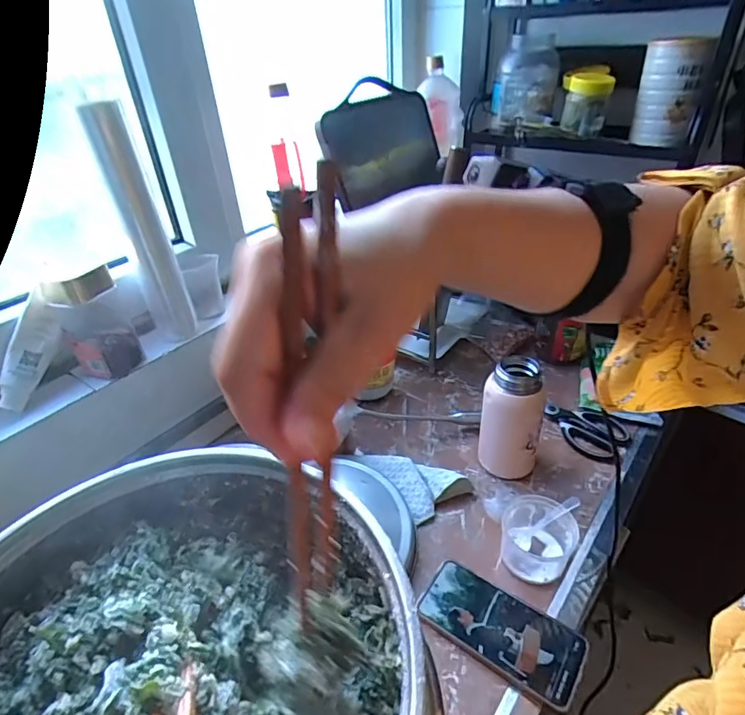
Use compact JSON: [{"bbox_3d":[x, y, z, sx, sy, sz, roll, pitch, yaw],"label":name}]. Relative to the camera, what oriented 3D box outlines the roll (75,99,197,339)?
[{"bbox_3d":[-0.295,-0.164,0.611,0.050,0.287,0.055,-21,39,-24],"label":"roll"}]

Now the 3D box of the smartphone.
[{"bbox_3d":[0.133,0.281,0.495,0.162,0.011,0.079,21,42,30],"label":"smartphone"}]

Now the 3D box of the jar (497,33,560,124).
[{"bbox_3d":[0.285,-0.507,0.860,0.100,0.133,0.109,6,36,12],"label":"jar"}]

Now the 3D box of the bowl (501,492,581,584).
[{"bbox_3d":[0.191,0.208,0.547,0.079,0.063,0.079,-2,35,1],"label":"bowl"}]

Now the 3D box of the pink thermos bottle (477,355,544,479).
[{"bbox_3d":[0.184,0.085,0.636,0.074,0.167,0.059,5,36,11],"label":"pink thermos bottle"}]

